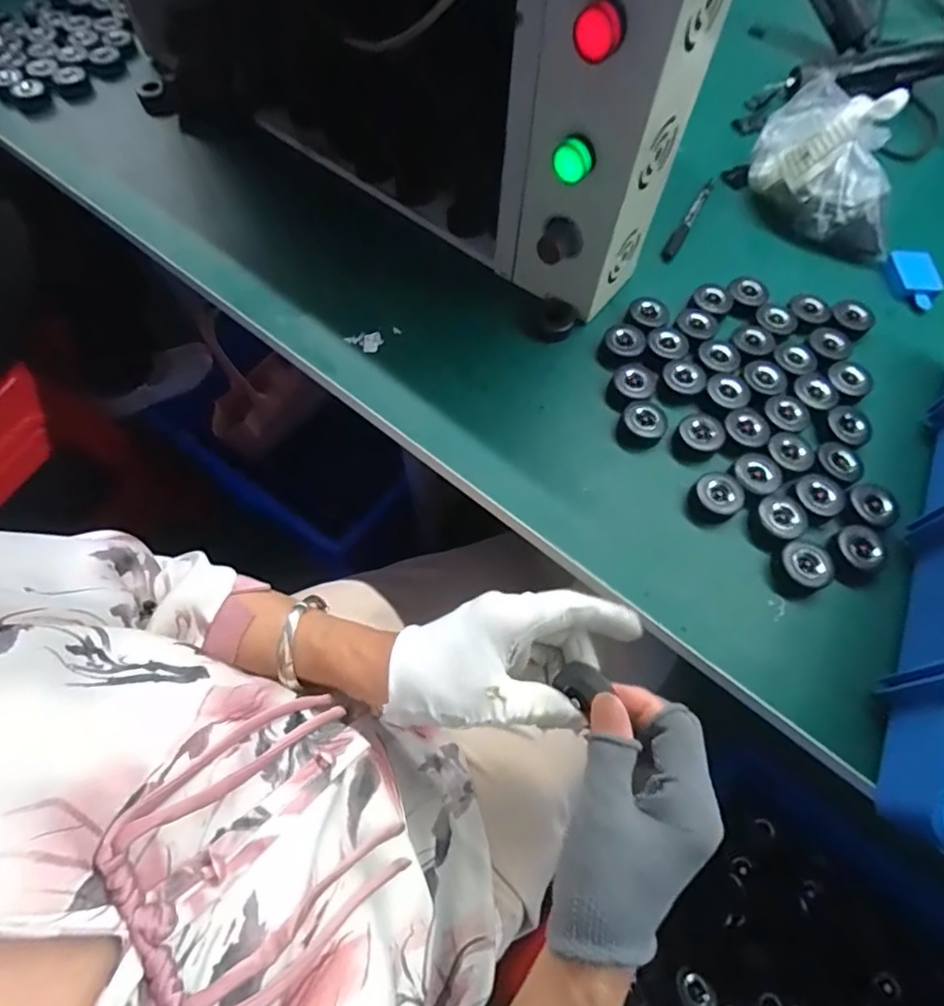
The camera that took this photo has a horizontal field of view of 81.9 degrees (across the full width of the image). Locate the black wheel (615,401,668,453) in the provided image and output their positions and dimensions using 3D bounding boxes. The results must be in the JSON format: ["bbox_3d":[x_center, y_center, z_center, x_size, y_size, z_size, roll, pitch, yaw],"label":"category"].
[{"bbox_3d":[0.144,-0.064,0.457,0.037,0.017,0.042,30,69,13],"label":"black wheel"}]

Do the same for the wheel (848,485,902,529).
[{"bbox_3d":[0.314,0.002,0.422,0.029,0.009,0.036,-34,70,-15],"label":"wheel"}]

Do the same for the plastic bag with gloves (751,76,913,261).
[{"bbox_3d":[0.356,-0.340,0.549,0.092,0.096,0.179,-13,66,-6],"label":"plastic bag with gloves"}]

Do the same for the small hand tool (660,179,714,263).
[{"bbox_3d":[0.233,-0.302,0.577,0.014,0.007,0.136,29,68,12],"label":"small hand tool"}]

